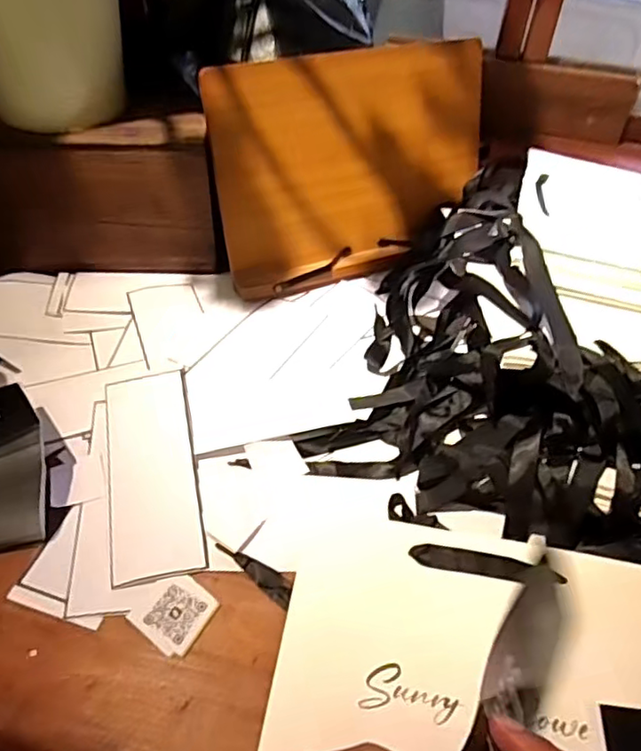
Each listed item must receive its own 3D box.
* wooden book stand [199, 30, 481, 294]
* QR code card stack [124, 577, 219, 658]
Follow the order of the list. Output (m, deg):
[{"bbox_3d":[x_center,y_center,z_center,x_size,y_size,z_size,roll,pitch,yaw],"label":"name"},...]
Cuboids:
[{"bbox_3d":[0.042,-0.232,0.684,0.316,0.228,0.027,-17,28,-17],"label":"wooden book stand"},{"bbox_3d":[-0.106,0.170,0.448,0.051,0.004,0.050,26,51,20],"label":"QR code card stack"}]

